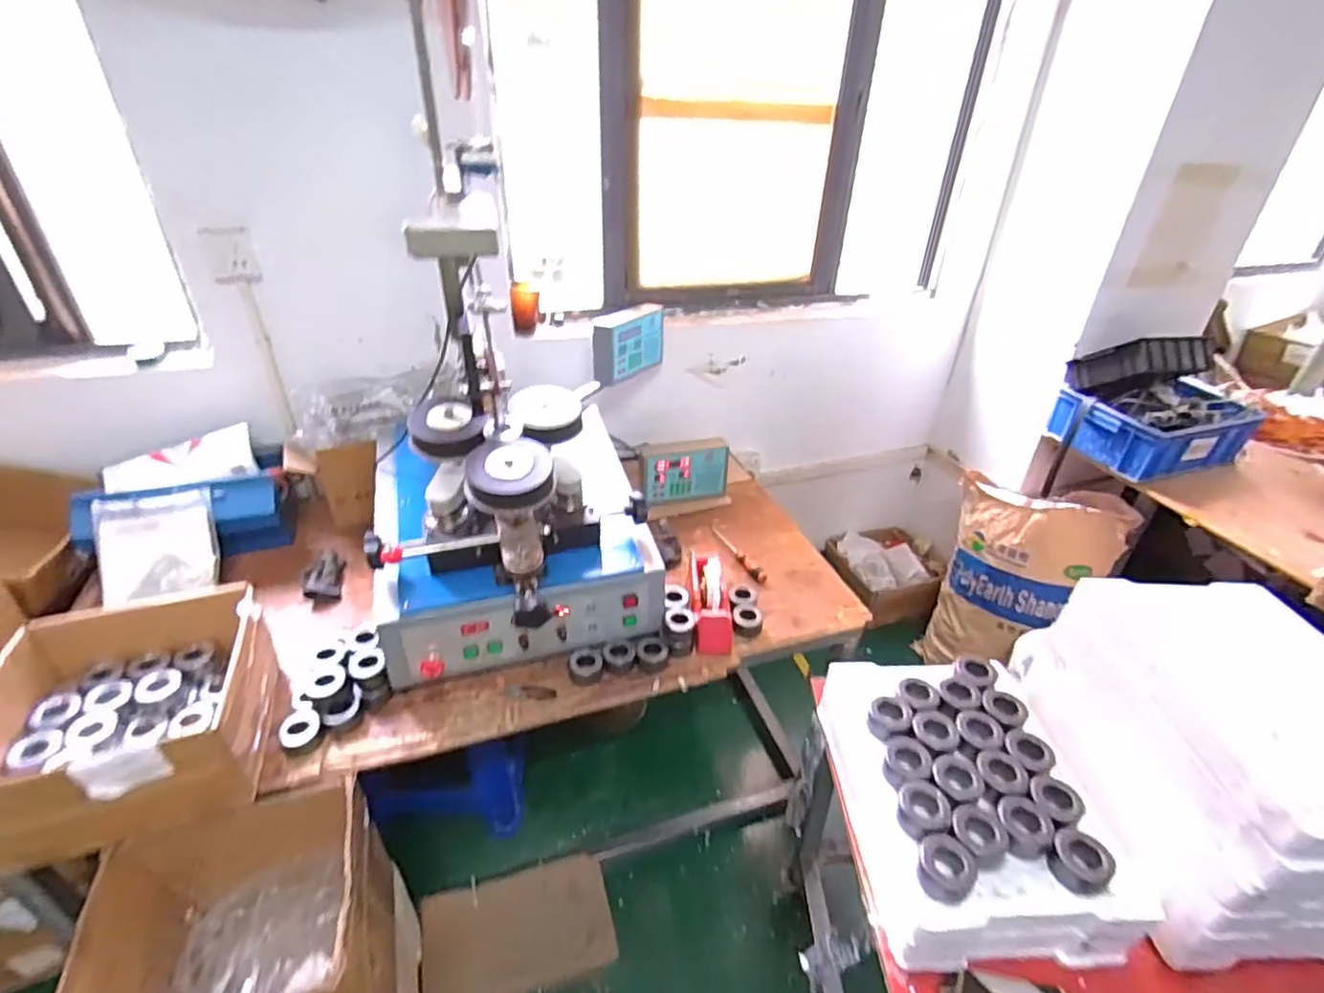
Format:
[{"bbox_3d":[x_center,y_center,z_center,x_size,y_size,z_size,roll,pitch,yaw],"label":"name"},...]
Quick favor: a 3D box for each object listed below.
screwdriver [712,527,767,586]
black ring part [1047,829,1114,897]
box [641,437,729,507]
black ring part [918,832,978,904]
[{"bbox_3d":[0.176,0.128,1.443,0.033,0.023,0.221,-15,36,-23],"label":"screwdriver"},{"bbox_3d":[0.496,0.433,0.735,0.058,0.035,0.062,-23,40,-32],"label":"black ring part"},{"bbox_3d":[0.055,-0.070,1.604,0.226,0.132,0.106,-9,34,-15],"label":"box"},{"bbox_3d":[0.331,0.431,0.725,0.059,0.028,0.071,23,39,30],"label":"black ring part"}]

